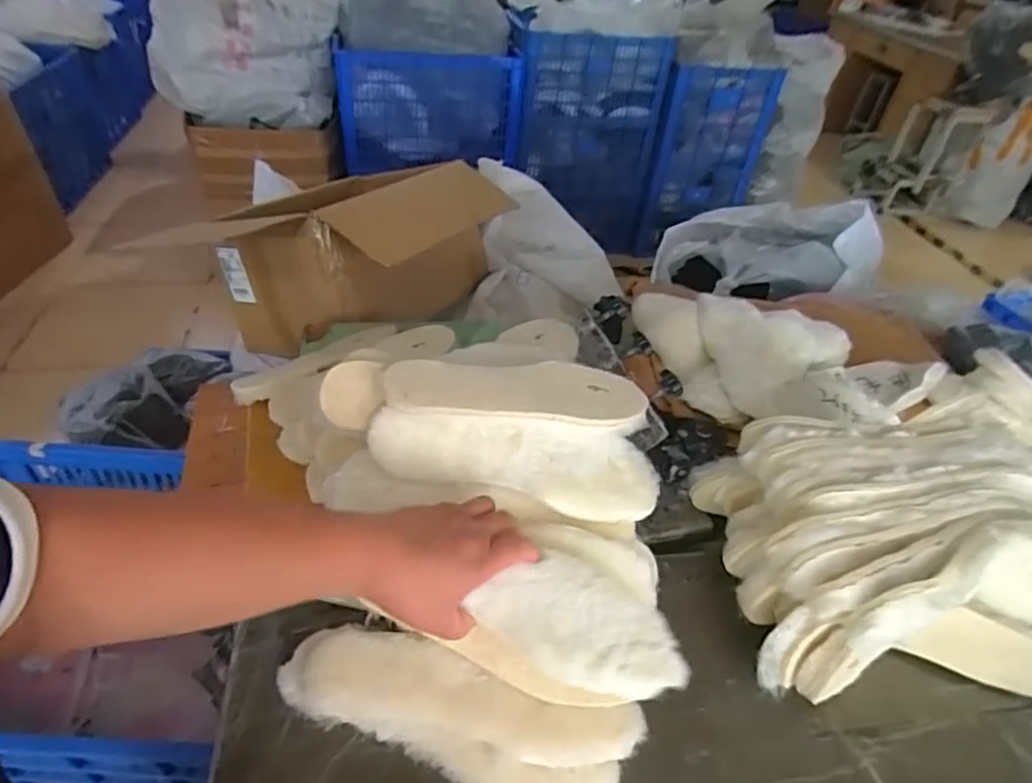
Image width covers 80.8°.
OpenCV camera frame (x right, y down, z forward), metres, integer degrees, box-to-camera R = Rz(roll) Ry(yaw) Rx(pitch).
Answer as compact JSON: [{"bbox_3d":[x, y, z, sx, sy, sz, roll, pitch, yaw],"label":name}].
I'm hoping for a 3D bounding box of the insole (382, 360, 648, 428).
[{"bbox_3d":[0.015,0.001,0.592,0.271,0.024,0.091,0,37,-28],"label":"insole"}]

